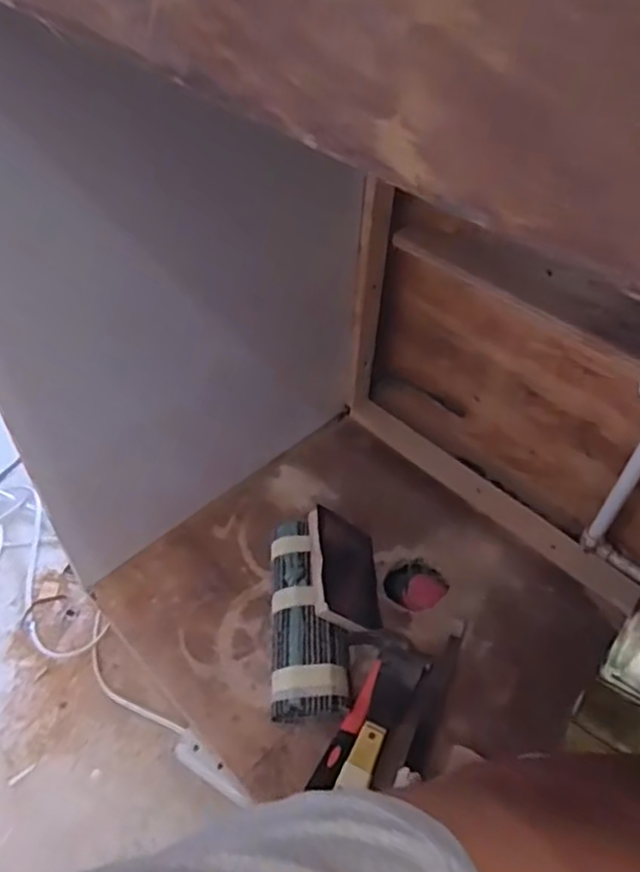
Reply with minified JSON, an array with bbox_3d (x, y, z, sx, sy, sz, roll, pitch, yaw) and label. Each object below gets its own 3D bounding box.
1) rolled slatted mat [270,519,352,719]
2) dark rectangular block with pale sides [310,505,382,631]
[{"bbox_3d":[-0.012,0.220,0.805,0.095,0.061,0.253,0,46,-4],"label":"rolled slatted mat"},{"bbox_3d":[0.035,0.173,0.827,0.105,0.026,0.159,24,40,-26],"label":"dark rectangular block with pale sides"}]

